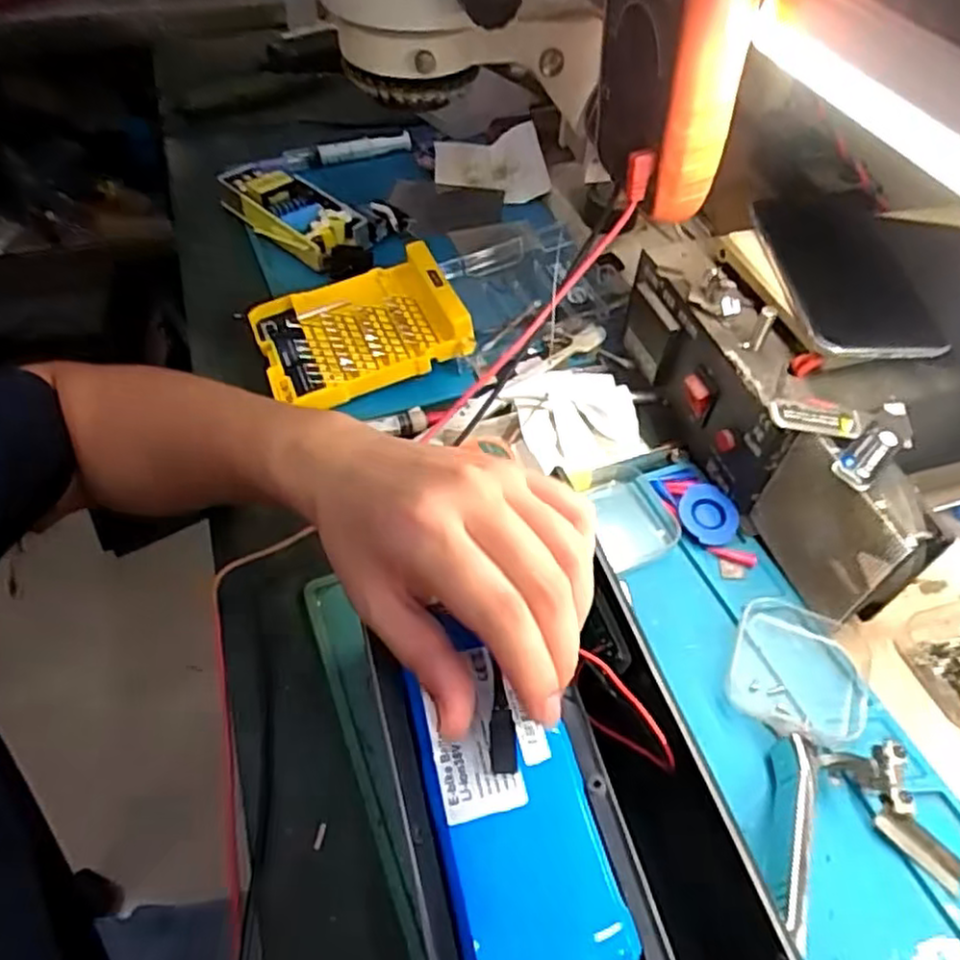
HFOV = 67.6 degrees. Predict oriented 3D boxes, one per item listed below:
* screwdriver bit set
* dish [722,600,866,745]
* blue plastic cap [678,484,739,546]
[{"bbox_3d":[-0.083,-0.109,0.489,0.129,0.040,0.107,-21,55,-19],"label":"screwdriver bit set"},{"bbox_3d":[0.161,0.094,0.358,0.065,0.013,0.065,21,53,13],"label":"dish"},{"bbox_3d":[0.133,0.020,0.416,0.033,0.004,0.036,0,68,1],"label":"blue plastic cap"}]

